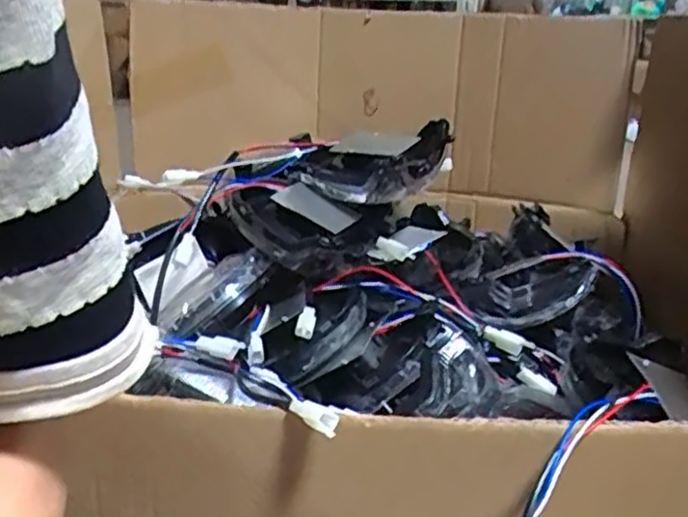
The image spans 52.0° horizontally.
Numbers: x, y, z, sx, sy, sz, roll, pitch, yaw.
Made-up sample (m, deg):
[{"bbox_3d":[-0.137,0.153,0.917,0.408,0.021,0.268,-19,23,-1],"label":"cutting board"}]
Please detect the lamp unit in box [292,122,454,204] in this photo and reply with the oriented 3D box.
[{"bbox_3d":[0.025,-0.096,0.685,0.129,0.060,0.109,11,21,26],"label":"lamp unit in box"}]

